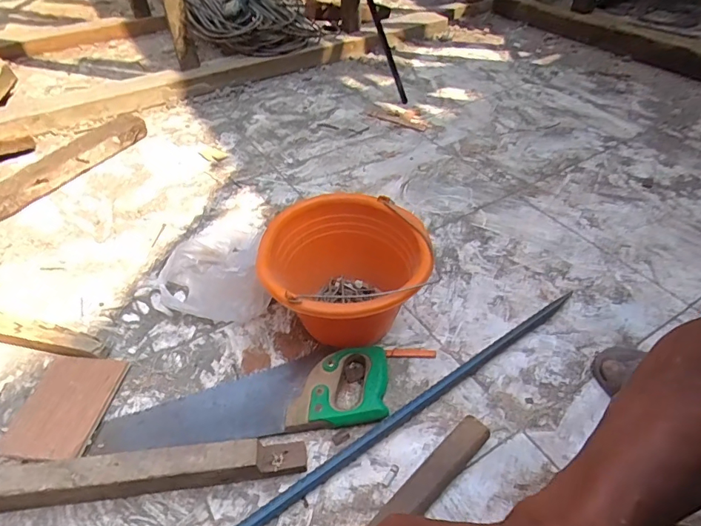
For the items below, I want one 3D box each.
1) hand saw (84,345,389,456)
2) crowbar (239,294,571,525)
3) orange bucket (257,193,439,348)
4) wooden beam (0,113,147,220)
[{"bbox_3d":[-0.150,0.195,0.656,0.408,0.043,0.128,-8,44,-7],"label":"hand saw"},{"bbox_3d":[0.019,0.234,0.601,0.782,0.037,0.043,-26,50,-20],"label":"crowbar"},{"bbox_3d":[-0.010,0.035,0.721,0.240,0.181,0.223,-2,46,2],"label":"orange bucket"},{"bbox_3d":[-0.721,-0.221,1.098,0.042,0.077,0.569,19,48,21],"label":"wooden beam"}]

